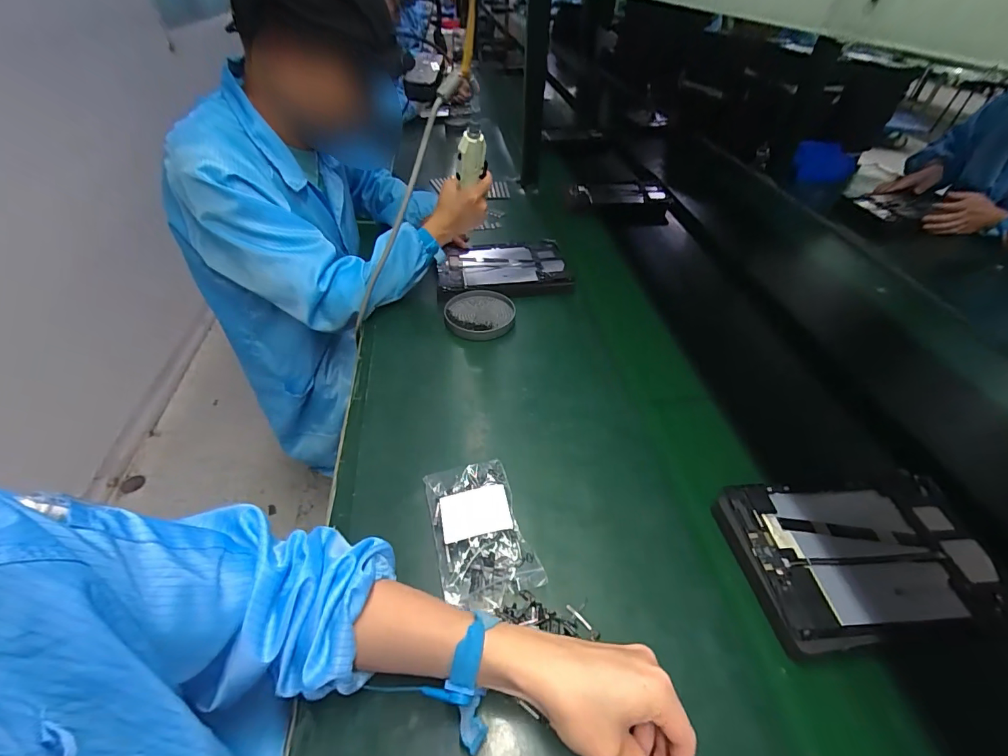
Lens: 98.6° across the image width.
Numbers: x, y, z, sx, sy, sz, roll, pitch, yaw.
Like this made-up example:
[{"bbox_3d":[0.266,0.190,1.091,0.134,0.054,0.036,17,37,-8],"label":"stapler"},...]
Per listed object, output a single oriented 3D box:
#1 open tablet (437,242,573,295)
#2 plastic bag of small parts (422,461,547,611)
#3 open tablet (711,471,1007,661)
[{"bbox_3d":[-0.004,-0.209,0.814,0.236,0.024,0.147,-7,44,-6],"label":"open tablet"},{"bbox_3d":[-0.027,0.158,0.452,0.091,0.033,0.147,-14,45,-13],"label":"plastic bag of small parts"},{"bbox_3d":[0.361,0.176,0.438,0.256,0.019,0.155,-4,44,-4],"label":"open tablet"}]

